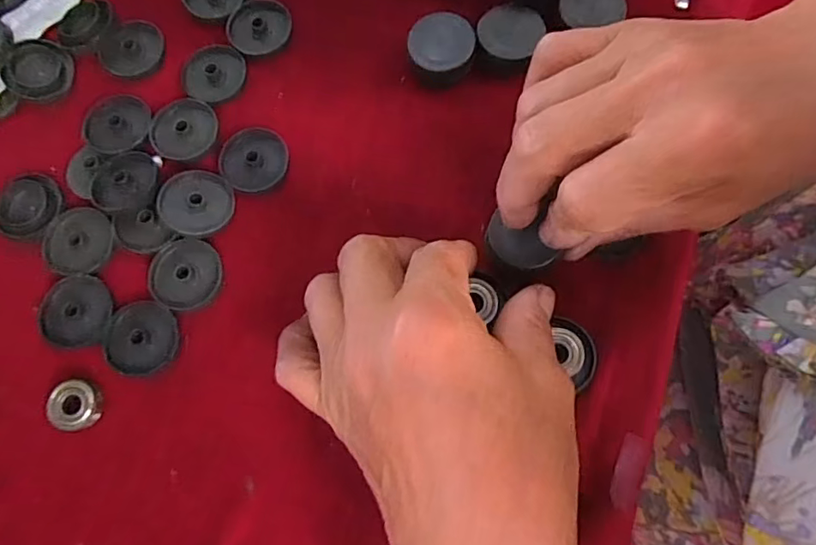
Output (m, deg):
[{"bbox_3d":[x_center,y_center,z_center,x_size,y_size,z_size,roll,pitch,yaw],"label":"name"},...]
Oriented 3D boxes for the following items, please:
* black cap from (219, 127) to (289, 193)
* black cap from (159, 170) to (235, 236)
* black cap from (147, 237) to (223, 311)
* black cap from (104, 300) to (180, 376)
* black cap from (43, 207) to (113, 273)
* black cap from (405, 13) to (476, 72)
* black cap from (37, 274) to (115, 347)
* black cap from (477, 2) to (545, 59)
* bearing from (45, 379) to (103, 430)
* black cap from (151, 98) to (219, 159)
[{"bbox_3d":[-0.076,-0.056,0.262,0.032,0.005,0.033,0,76,1],"label":"black cap"},{"bbox_3d":[-0.101,-0.033,0.255,0.034,0.005,0.032,0,76,1],"label":"black cap"},{"bbox_3d":[-0.103,0.000,0.247,0.032,0.004,0.033,0,76,1],"label":"black cap"},{"bbox_3d":[-0.121,0.029,0.241,0.033,0.004,0.032,0,76,1],"label":"black cap"},{"bbox_3d":[-0.157,-0.016,0.253,0.032,0.004,0.032,0,76,1],"label":"black cap"},{"bbox_3d":[0.017,-0.115,0.269,0.032,0.010,0.029,-3,76,1],"label":"black cap"},{"bbox_3d":[-0.152,0.017,0.244,0.032,0.004,0.032,0,76,1],"label":"black cap"},{"bbox_3d":[0.050,-0.121,0.266,0.031,0.006,0.026,22,78,7],"label":"black cap"},{"bbox_3d":[-0.146,0.058,0.234,0.018,0.010,0.021,7,76,3],"label":"bearing"},{"bbox_3d":[-0.112,-0.073,0.266,0.033,0.004,0.032,9,76,4],"label":"black cap"}]

